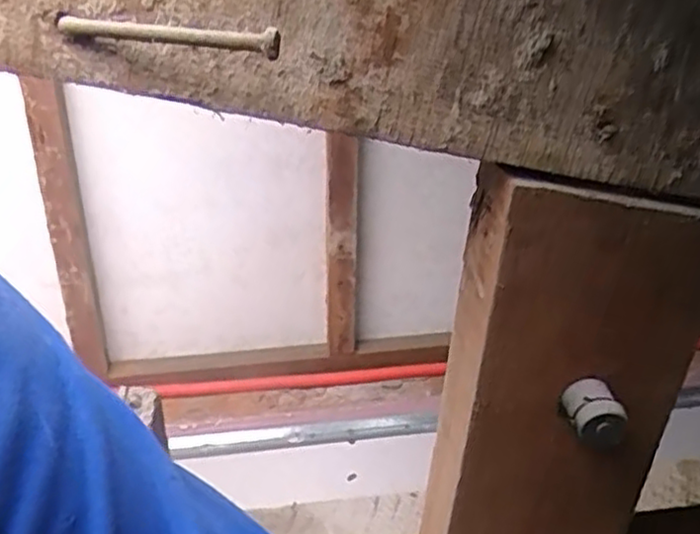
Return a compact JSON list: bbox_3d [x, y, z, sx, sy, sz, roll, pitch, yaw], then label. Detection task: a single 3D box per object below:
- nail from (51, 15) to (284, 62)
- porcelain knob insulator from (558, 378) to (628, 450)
[{"bbox_3d":[-0.060,-0.076,0.232,0.077,0.007,0.006,9,31,14],"label":"nail"},{"bbox_3d":[0.118,0.072,0.344,0.020,0.022,0.028,-4,30,-8],"label":"porcelain knob insulator"}]

